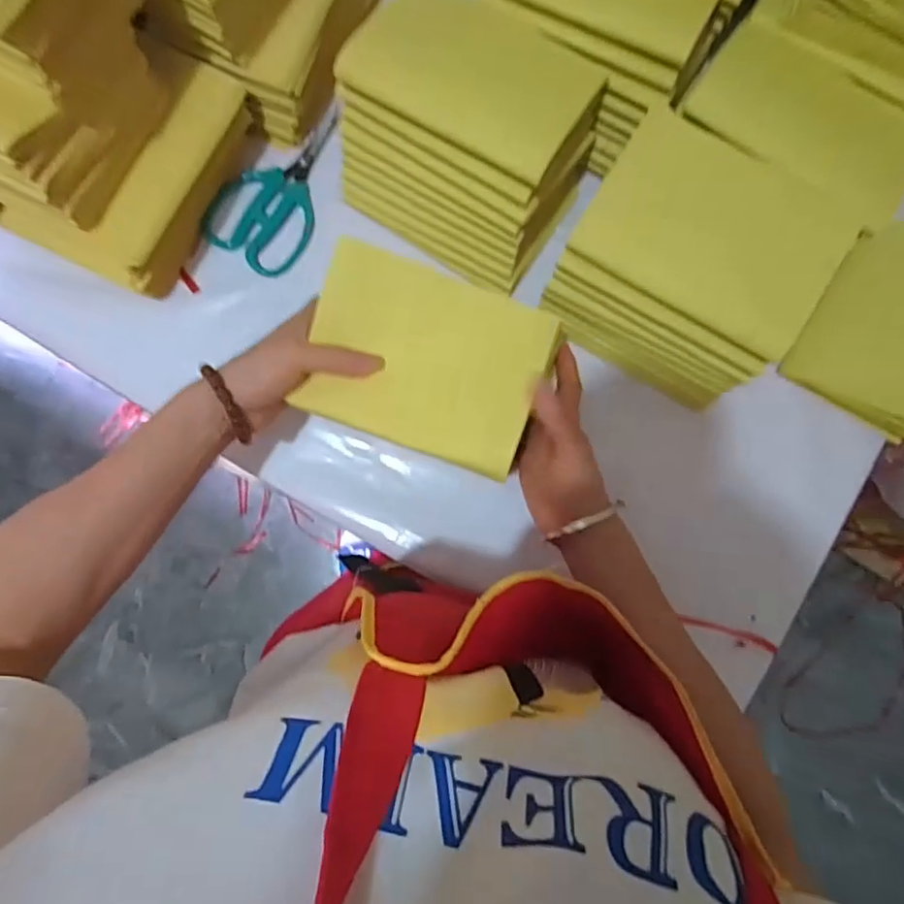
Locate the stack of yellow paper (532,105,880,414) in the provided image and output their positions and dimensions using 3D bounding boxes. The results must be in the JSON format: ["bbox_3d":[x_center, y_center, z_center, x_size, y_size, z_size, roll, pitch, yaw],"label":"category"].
[{"bbox_3d":[0.165,-0.130,0.430,0.162,0.109,0.134,34,83,2],"label":"stack of yellow paper"}]

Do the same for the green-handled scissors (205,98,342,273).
[{"bbox_3d":[-0.136,-0.225,0.498,0.077,0.018,0.153,33,83,2],"label":"green-handled scissors"}]

